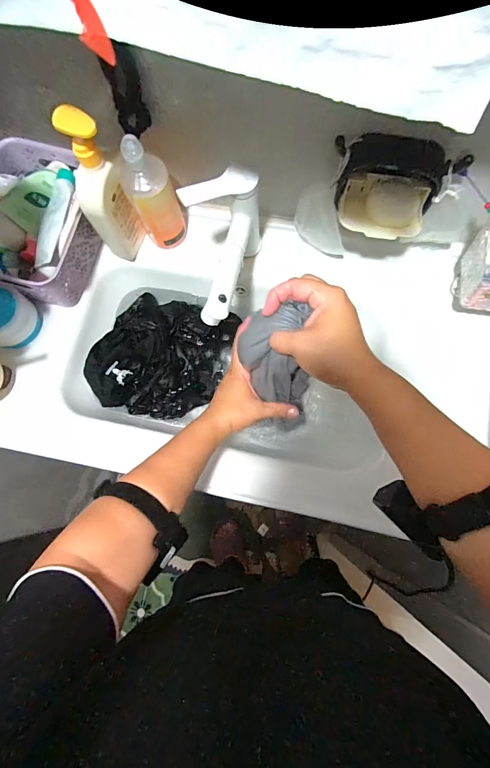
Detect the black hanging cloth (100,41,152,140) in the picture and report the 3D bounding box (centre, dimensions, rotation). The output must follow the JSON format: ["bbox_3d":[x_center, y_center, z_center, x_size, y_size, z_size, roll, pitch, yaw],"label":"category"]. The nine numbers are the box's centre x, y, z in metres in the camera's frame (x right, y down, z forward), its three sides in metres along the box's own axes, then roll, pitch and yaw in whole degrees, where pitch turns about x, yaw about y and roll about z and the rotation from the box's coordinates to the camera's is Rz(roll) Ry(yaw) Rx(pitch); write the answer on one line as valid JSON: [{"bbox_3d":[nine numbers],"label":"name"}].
[{"bbox_3d":[-0.151,-0.378,0.462,0.042,0.095,0.014,-22,62,-10],"label":"black hanging cloth"}]

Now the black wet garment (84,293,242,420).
[{"bbox_3d":[-0.149,-0.053,0.639,0.218,0.061,0.224,14,76,6],"label":"black wet garment"}]

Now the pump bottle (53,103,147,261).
[{"bbox_3d":[-0.204,-0.271,0.517,0.073,0.226,0.046,-33,77,-7],"label":"pump bottle"}]

